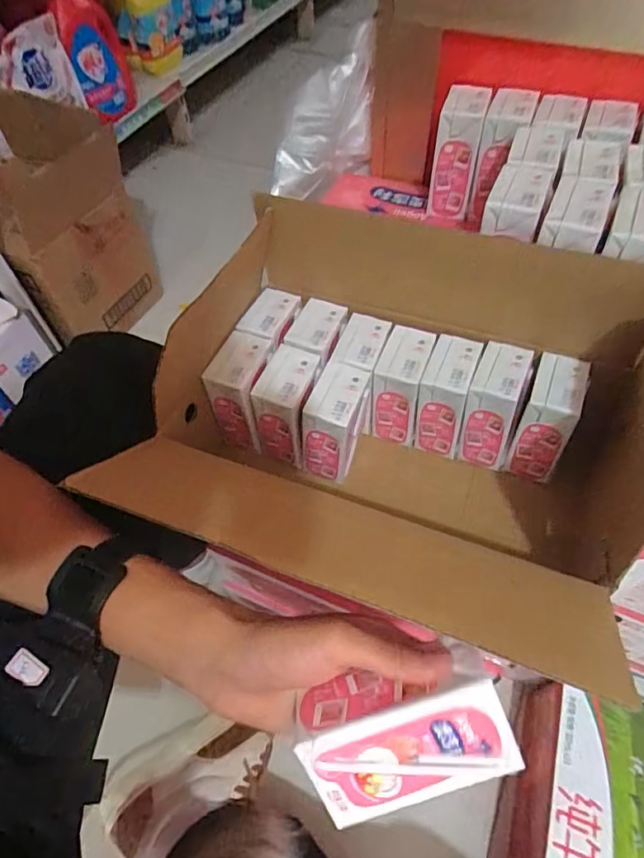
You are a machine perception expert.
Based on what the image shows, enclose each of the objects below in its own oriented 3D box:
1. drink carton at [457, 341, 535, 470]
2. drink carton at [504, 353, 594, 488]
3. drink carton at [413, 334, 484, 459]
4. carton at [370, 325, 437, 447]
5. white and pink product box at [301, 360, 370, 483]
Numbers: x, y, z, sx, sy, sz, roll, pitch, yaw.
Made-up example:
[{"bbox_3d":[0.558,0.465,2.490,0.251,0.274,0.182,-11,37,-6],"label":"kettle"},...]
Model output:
[{"bbox_3d":[0.160,-0.022,0.491,0.046,0.103,0.070,15,57,13],"label":"drink carton"},{"bbox_3d":[0.206,-0.010,0.476,0.046,0.101,0.068,20,58,16],"label":"drink carton"},{"bbox_3d":[0.119,-0.031,0.504,0.044,0.101,0.066,15,57,13],"label":"drink carton"},{"bbox_3d":[0.079,-0.043,0.515,0.043,0.098,0.067,15,57,13],"label":"carton"},{"bbox_3d":[0.013,-0.005,0.487,0.042,0.100,0.068,20,58,16],"label":"white and pink product box"}]

